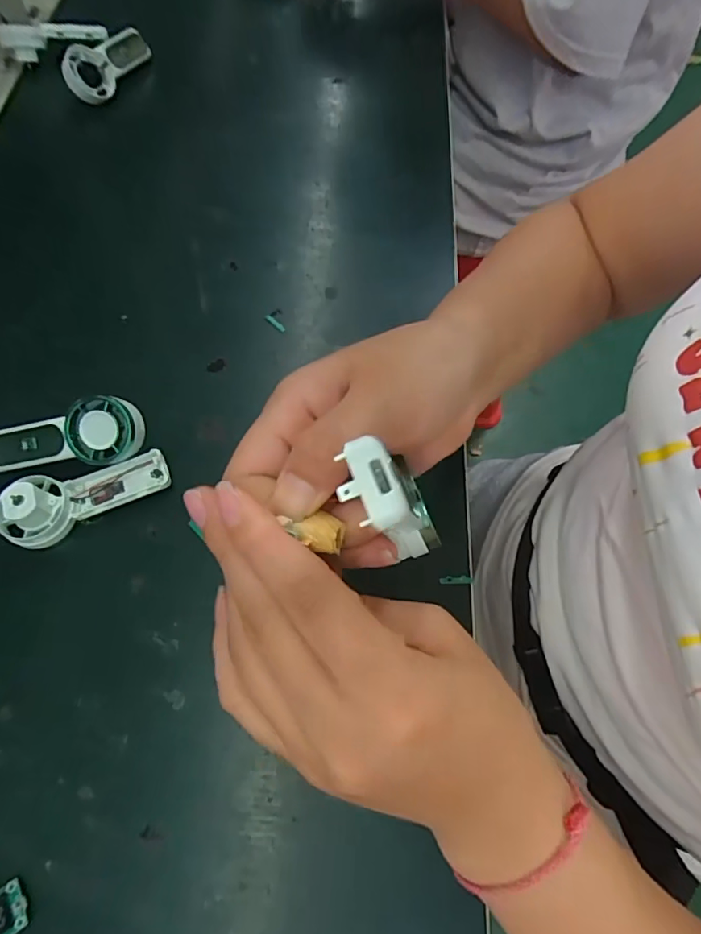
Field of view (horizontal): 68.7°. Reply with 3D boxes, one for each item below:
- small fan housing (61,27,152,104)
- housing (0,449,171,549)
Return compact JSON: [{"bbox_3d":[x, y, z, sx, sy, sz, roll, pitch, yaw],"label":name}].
[{"bbox_3d":[-0.214,-0.361,0.460,0.014,0.039,0.092,2,45,48],"label":"small fan housing"},{"bbox_3d":[-0.151,0.013,0.292,0.090,0.031,0.035,-26,69,-12],"label":"housing"}]

